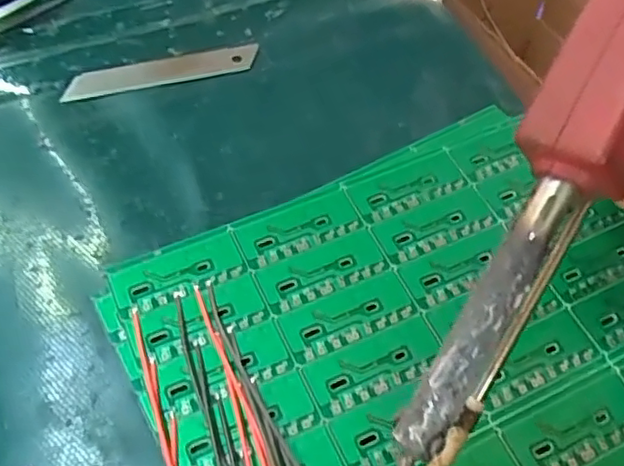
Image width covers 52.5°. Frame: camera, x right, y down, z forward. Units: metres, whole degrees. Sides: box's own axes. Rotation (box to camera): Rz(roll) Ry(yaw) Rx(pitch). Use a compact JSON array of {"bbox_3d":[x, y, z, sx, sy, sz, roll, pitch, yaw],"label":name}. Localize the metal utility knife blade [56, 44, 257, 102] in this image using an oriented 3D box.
[{"bbox_3d":[-0.076,-0.082,0.322,0.096,0.004,0.018,-13,64,-9],"label":"metal utility knife blade"}]

